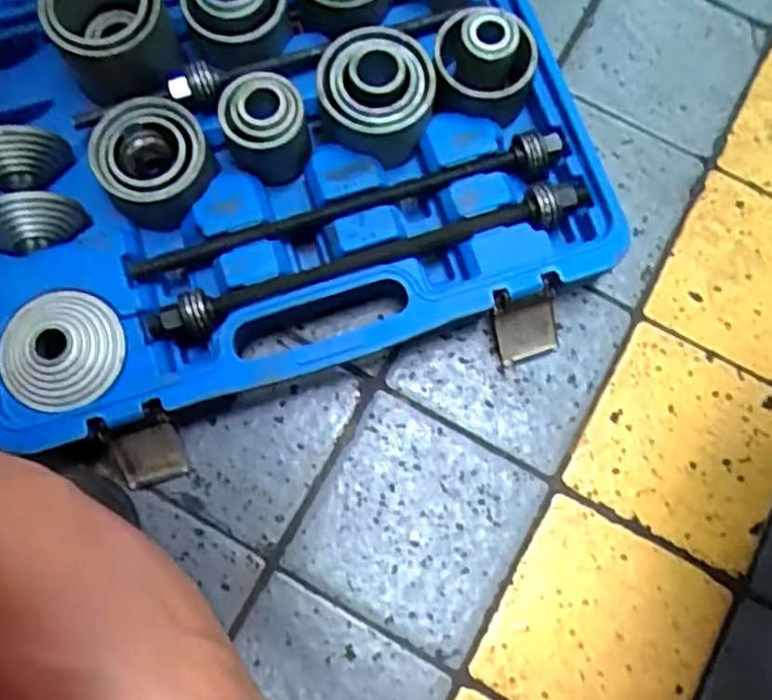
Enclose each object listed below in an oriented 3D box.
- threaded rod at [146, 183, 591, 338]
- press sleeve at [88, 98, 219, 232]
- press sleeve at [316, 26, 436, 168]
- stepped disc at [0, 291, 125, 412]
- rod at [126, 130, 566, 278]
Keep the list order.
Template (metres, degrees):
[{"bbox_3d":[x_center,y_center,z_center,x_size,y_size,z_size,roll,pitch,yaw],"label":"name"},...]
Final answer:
[{"bbox_3d":[-0.008,-0.070,0.524,0.344,0.027,0.030,-19,81,-6],"label":"threaded rod"},{"bbox_3d":[-0.179,-0.140,0.528,0.086,0.058,0.082,0,80,-3],"label":"press sleeve"},{"bbox_3d":[-0.007,-0.199,0.537,0.089,0.072,0.096,-4,80,-3],"label":"press sleeve"},{"bbox_3d":[-0.234,-0.001,0.494,0.079,0.027,0.085,0,80,-3],"label":"stepped disc"},{"bbox_3d":[-0.027,-0.111,0.540,0.346,0.023,0.024,-17,81,-6],"label":"rod"}]

